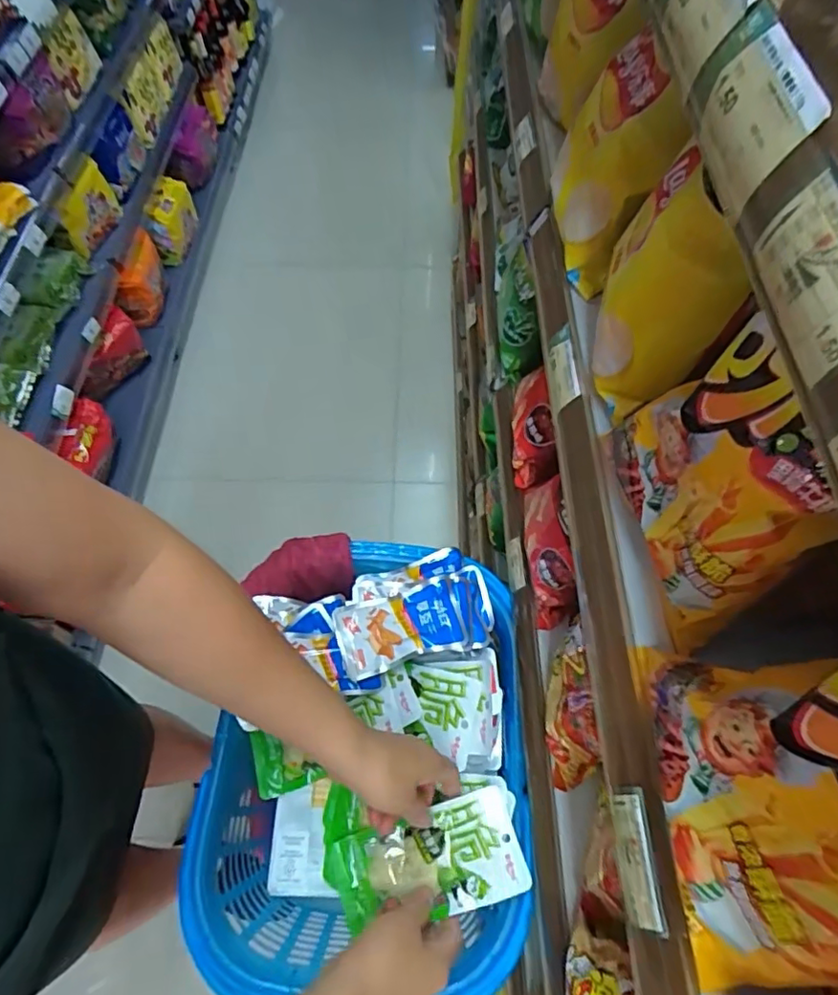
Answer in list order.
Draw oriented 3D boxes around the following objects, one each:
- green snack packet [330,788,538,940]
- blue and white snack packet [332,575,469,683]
[{"bbox_3d":[0.006,0.322,0.509,0.167,0.014,0.083,-17,64,7],"label":"green snack packet"},{"bbox_3d":[-0.021,0.132,0.580,0.122,0.015,0.069,-19,75,3],"label":"blue and white snack packet"}]

